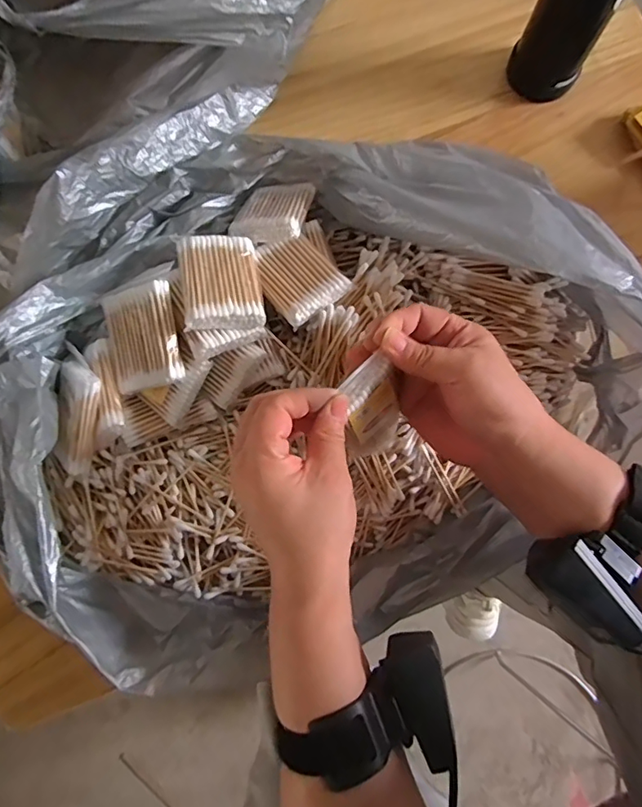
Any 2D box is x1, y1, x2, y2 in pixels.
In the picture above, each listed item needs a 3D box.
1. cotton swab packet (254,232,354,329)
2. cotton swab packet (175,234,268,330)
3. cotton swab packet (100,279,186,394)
[{"bbox_3d":[-0.018,-0.098,0.389,0.055,0.012,0.068,-34,79,-7],"label":"cotton swab packet"},{"bbox_3d":[-0.074,-0.089,0.371,0.057,0.012,0.074,-6,68,-16],"label":"cotton swab packet"},{"bbox_3d":[-0.131,-0.048,0.372,0.057,0.014,0.073,-14,91,16],"label":"cotton swab packet"}]

